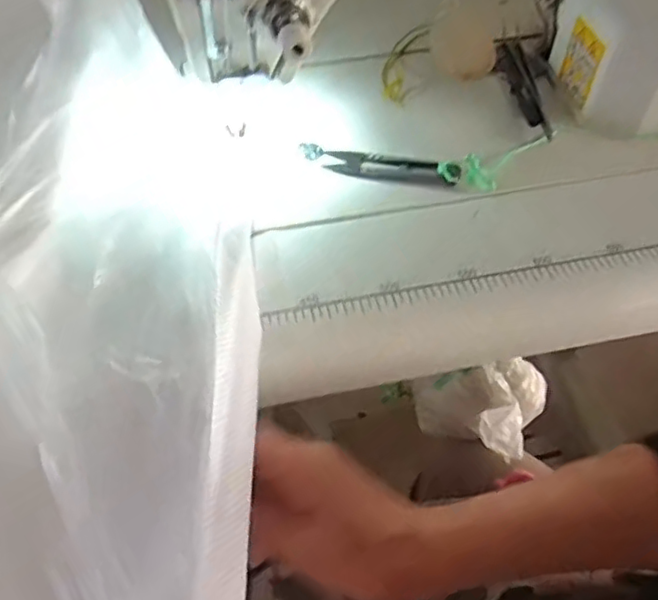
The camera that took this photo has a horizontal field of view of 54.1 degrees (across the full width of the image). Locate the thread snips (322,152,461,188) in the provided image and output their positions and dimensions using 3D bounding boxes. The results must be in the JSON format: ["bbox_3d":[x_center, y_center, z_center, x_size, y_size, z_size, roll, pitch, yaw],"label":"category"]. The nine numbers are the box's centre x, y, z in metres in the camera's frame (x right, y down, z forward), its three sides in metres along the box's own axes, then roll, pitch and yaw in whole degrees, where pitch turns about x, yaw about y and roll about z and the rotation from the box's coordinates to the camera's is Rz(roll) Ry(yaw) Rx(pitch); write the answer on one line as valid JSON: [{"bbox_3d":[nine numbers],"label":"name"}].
[{"bbox_3d":[0.044,-0.093,0.451,0.093,0.008,0.025,13,53,10],"label":"thread snips"}]

